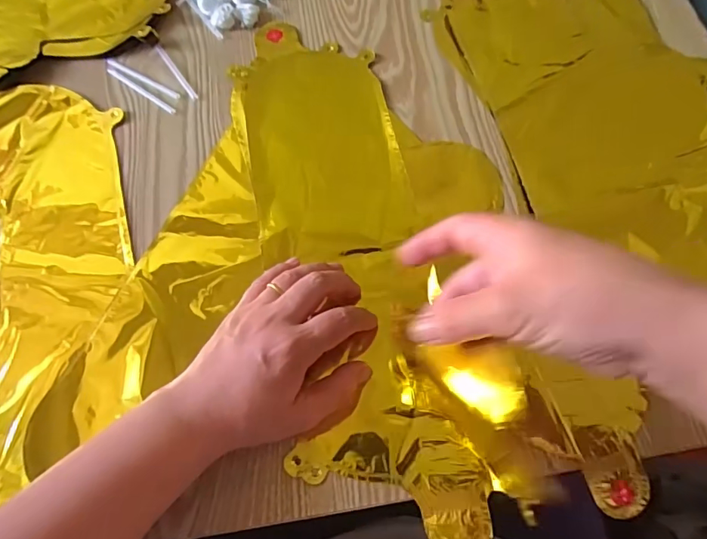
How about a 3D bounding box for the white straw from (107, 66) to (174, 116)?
[{"bbox_3d":[-0.190,-0.160,0.427,0.084,0.004,0.006,34,72,14],"label":"white straw"}]

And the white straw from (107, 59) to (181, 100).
[{"bbox_3d":[-0.190,-0.173,0.433,0.084,0.004,0.006,29,71,13],"label":"white straw"}]

